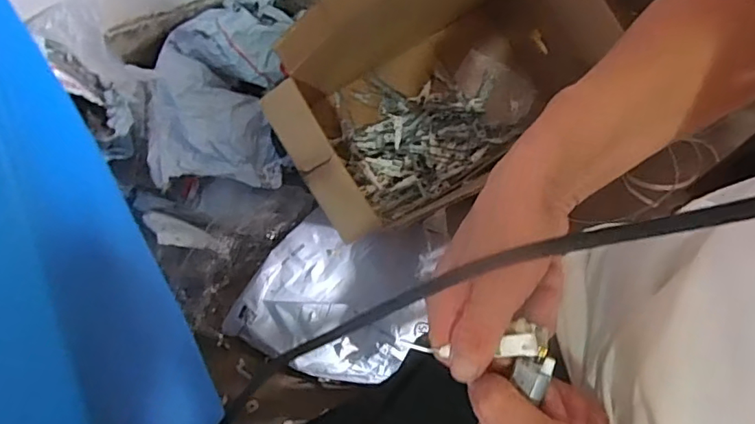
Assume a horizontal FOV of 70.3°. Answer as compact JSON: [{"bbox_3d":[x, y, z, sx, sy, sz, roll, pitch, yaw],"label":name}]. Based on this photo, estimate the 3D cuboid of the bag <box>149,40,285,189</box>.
[{"bbox_3d":[-0.263,-0.144,0.876,0.202,0.080,0.201,3,98,-33],"label":"bag"}]

